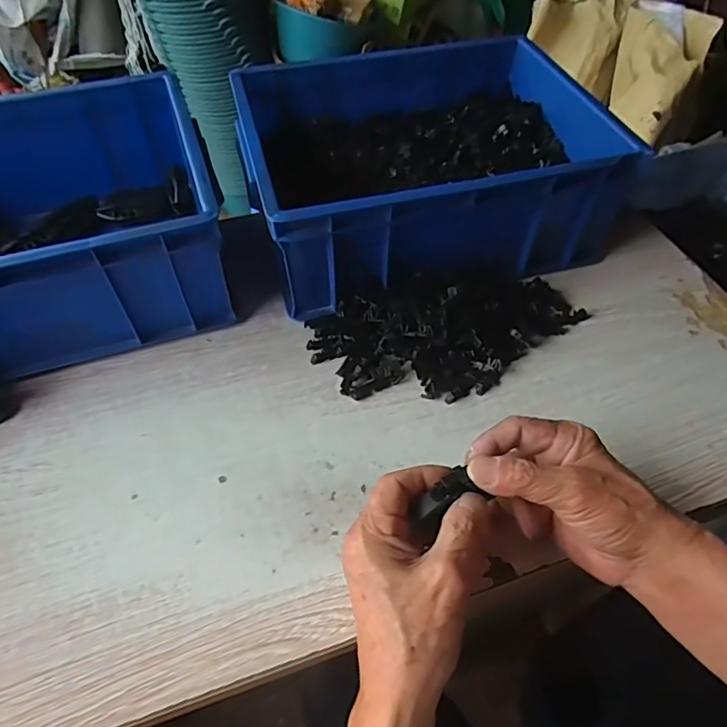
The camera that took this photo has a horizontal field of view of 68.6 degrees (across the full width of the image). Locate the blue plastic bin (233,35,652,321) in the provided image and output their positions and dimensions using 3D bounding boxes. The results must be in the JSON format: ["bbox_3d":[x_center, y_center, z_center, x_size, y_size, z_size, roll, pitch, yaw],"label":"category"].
[{"bbox_3d":[0.054,-0.203,0.547,0.328,0.114,0.258,-14,54,-12],"label":"blue plastic bin"}]

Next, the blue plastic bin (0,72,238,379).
[{"bbox_3d":[-0.309,-0.125,0.492,0.331,0.120,0.263,-15,54,-12],"label":"blue plastic bin"}]

